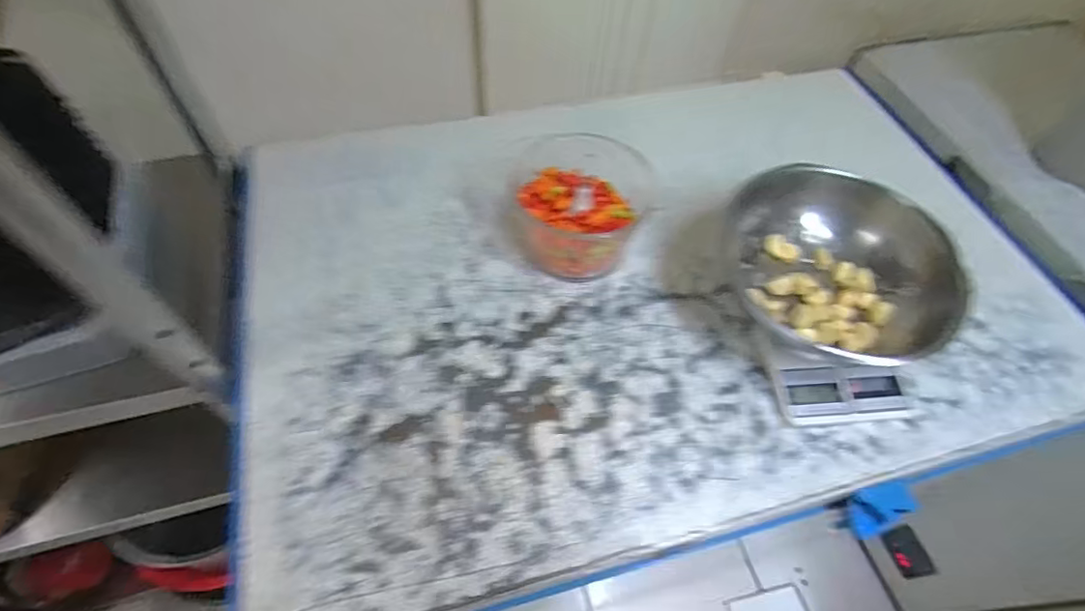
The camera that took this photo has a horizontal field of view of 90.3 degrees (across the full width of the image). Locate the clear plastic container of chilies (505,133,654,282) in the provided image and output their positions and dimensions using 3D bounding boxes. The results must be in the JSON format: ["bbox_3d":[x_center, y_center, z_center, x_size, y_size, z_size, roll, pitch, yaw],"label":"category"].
[{"bbox_3d":[0.040,-0.122,0.701,0.165,0.095,0.180,2,58,-3],"label":"clear plastic container of chilies"}]

